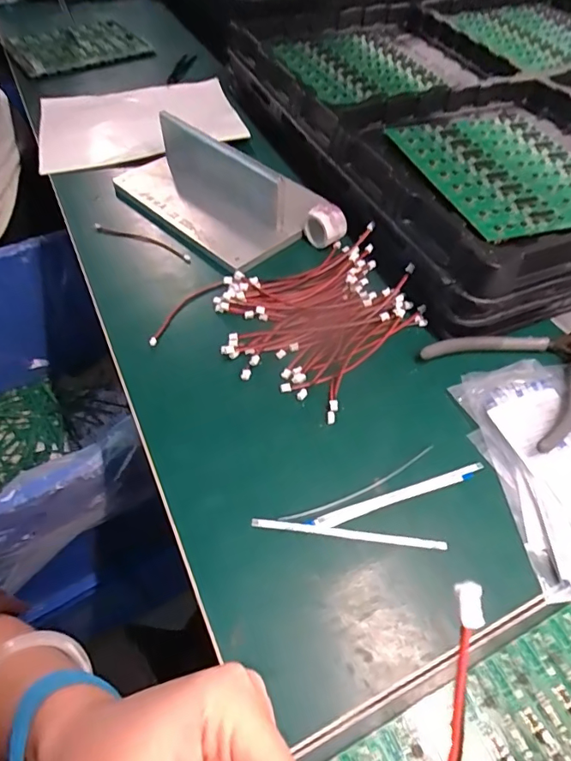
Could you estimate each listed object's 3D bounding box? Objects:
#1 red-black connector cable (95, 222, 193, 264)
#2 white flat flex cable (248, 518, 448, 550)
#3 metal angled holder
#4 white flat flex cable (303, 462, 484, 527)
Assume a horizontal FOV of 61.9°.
[{"bbox_3d":[-0.136,-0.136,0.463,0.111,0.006,0.020,22,56,12],"label":"red-black connector cable"},{"bbox_3d":[0.039,0.095,0.296,0.119,0.004,0.005,7,53,3],"label":"white flat flex cable"},{"bbox_3d":[-0.070,-0.204,0.477,0.202,0.058,0.136,38,60,24],"label":"metal angled holder"},{"bbox_3d":[0.074,0.076,0.311,0.124,0.004,0.009,-15,64,-12],"label":"white flat flex cable"}]

